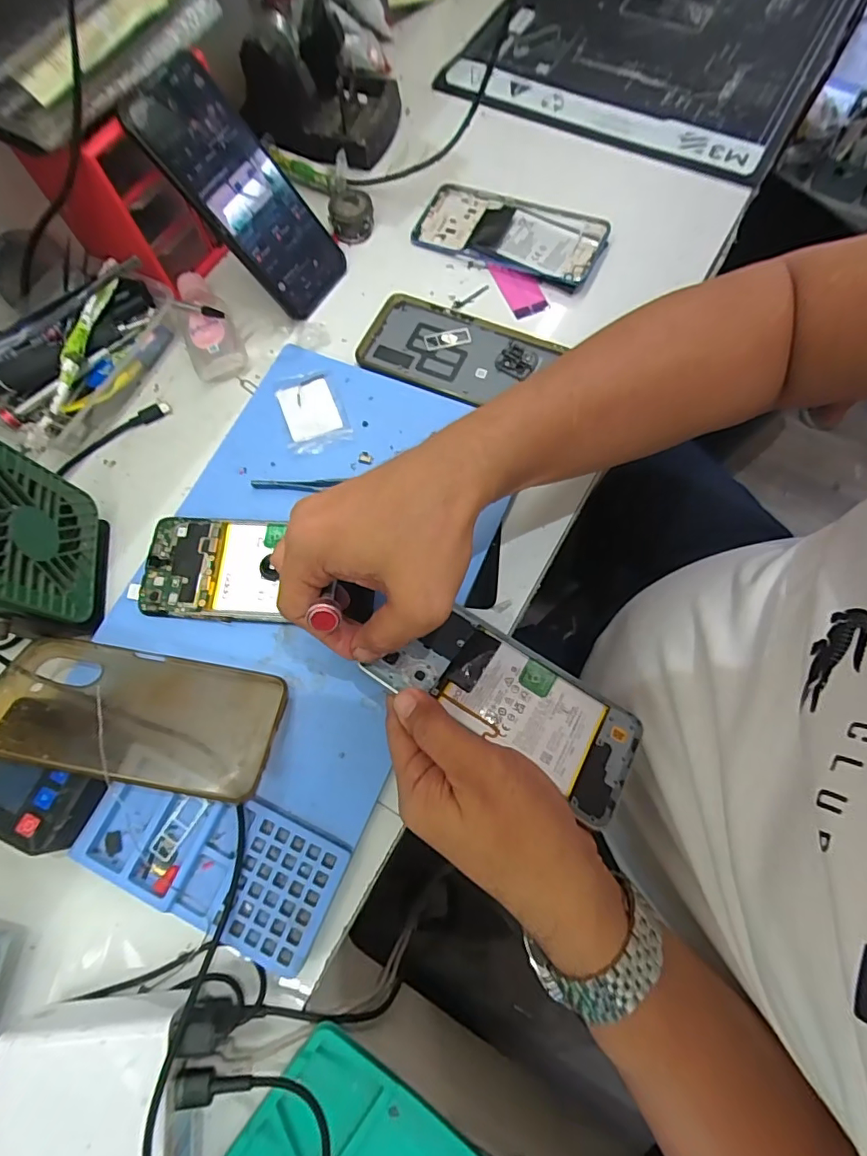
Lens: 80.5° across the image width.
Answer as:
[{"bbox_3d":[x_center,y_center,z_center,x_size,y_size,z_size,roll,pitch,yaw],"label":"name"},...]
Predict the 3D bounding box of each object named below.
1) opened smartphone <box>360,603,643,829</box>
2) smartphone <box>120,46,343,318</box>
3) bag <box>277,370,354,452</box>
[{"bbox_3d":[0.046,0.071,0.300,0.146,0.004,0.070,31,53,12],"label":"opened smartphone"},{"bbox_3d":[-0.146,-0.299,0.404,0.011,0.167,0.078,17,67,52],"label":"smartphone"},{"bbox_3d":[-0.096,-0.132,0.399,0.045,0.004,0.075,-23,73,-5],"label":"bag"}]

